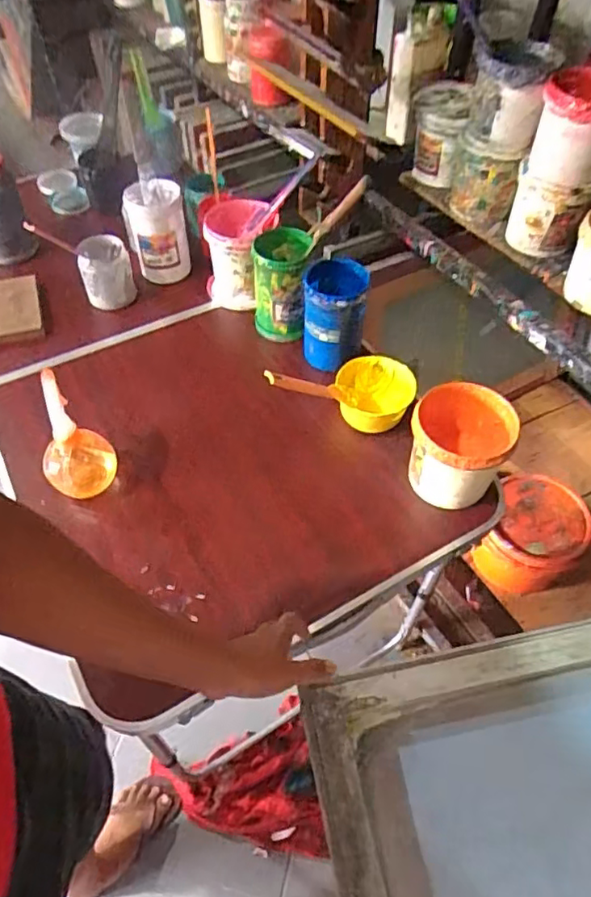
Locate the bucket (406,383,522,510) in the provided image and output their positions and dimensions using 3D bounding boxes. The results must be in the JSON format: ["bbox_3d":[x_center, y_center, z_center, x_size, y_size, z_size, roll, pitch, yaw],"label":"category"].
[{"bbox_3d":[0.211,-0.003,0.777,0.122,0.122,0.115,0,53,0],"label":"bucket"}]

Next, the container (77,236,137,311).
[{"bbox_3d":[-0.325,-0.299,1.021,0.084,0.126,0.073,-17,55,-12],"label":"container"}]

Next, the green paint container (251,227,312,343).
[{"bbox_3d":[-0.023,-0.262,0.955,0.091,0.153,0.095,4,53,3],"label":"green paint container"}]

